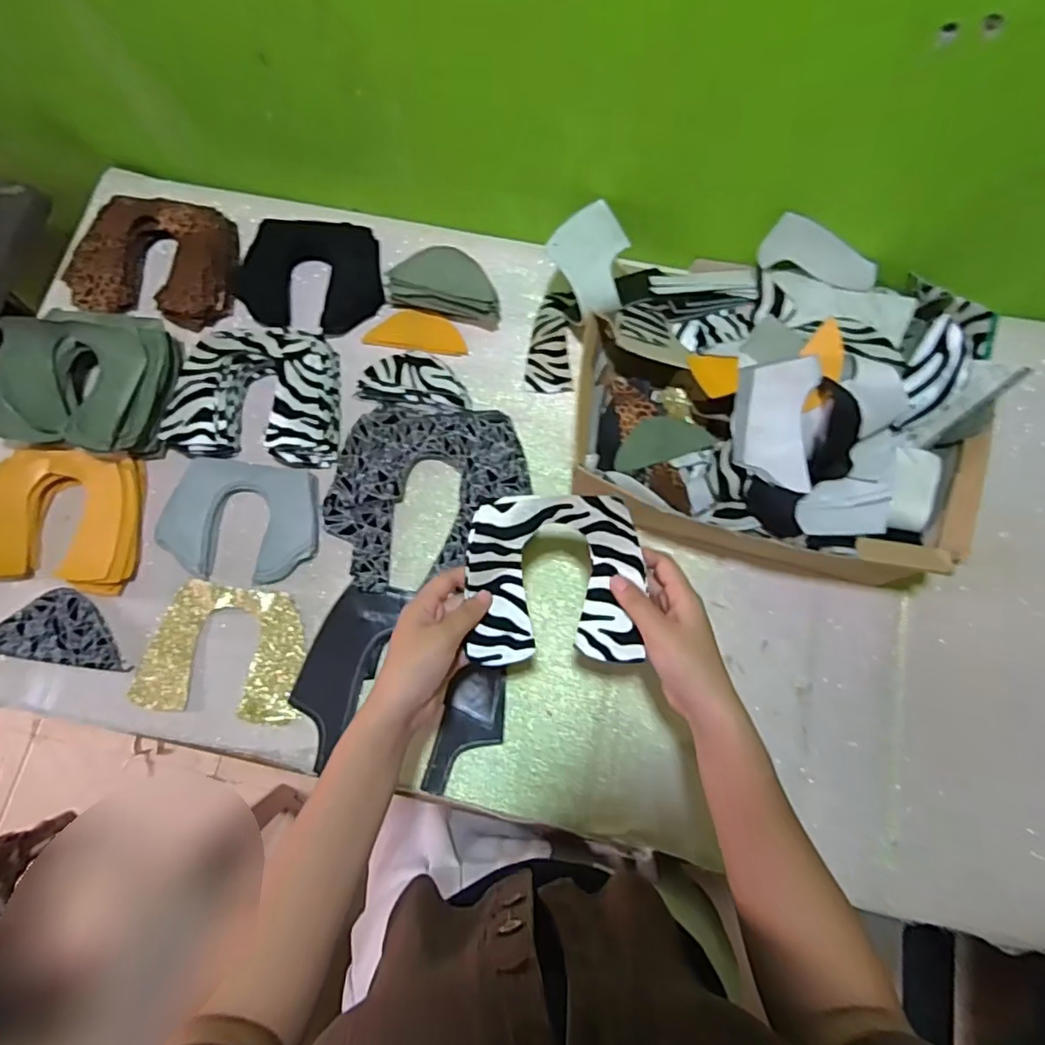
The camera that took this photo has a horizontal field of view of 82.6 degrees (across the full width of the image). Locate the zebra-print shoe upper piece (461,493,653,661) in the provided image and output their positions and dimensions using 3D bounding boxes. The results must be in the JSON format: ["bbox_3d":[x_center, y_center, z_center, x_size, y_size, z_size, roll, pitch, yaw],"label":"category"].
[{"bbox_3d":[0.024,0.042,0.451,0.129,0.031,0.125,-2,81,1],"label":"zebra-print shoe upper piece"}]

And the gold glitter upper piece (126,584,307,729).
[{"bbox_3d":[-0.289,0.123,0.573,0.154,0.013,0.122,7,80,1],"label":"gold glitter upper piece"}]

